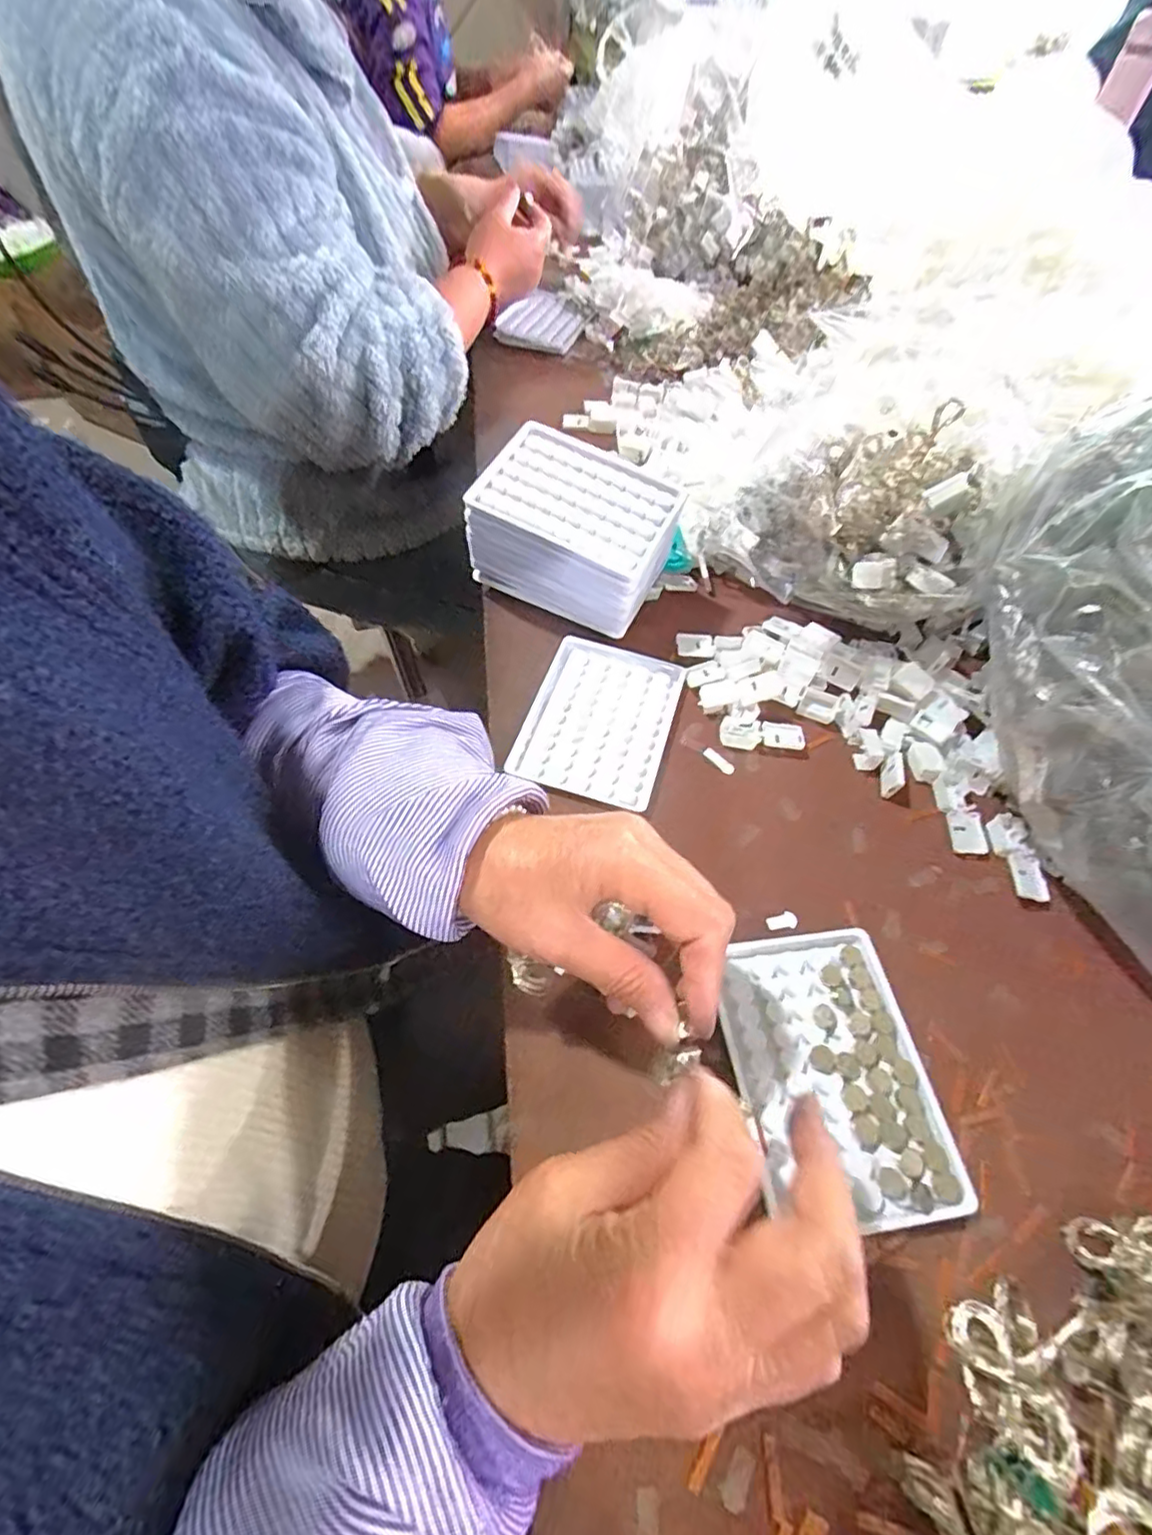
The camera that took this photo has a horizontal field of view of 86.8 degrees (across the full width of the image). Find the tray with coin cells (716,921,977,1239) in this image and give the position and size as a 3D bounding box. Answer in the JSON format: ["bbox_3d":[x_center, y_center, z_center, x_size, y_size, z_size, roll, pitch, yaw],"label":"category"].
[{"bbox_3d":[0.126,0.149,0.302,0.091,0.007,0.128,-6,55,-8],"label":"tray with coin cells"}]

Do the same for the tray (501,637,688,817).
[{"bbox_3d":[0.017,-0.035,0.419,0.095,0.005,0.124,16,55,8],"label":"tray"}]

